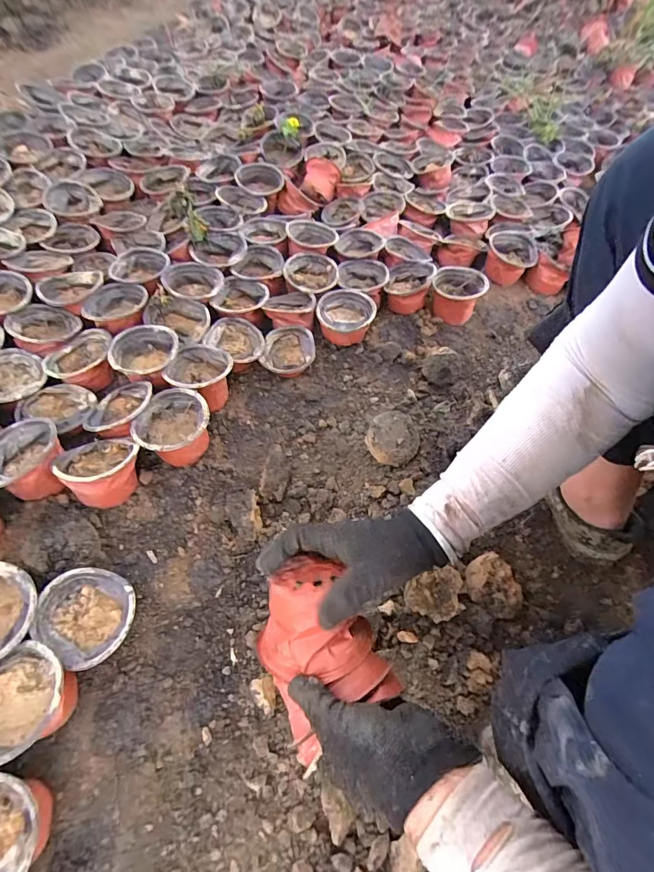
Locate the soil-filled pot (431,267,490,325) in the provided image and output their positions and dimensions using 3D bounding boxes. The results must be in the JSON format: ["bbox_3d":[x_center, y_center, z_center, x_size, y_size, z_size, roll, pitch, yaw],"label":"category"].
[{"bbox_3d":[0.240,-0.261,0.802,0.091,0.079,0.081,29,60,15],"label":"soil-filled pot"}]

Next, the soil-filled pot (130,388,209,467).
[{"bbox_3d":[-0.208,-0.006,0.594,0.092,0.070,0.095,1,56,-2],"label":"soil-filled pot"}]

